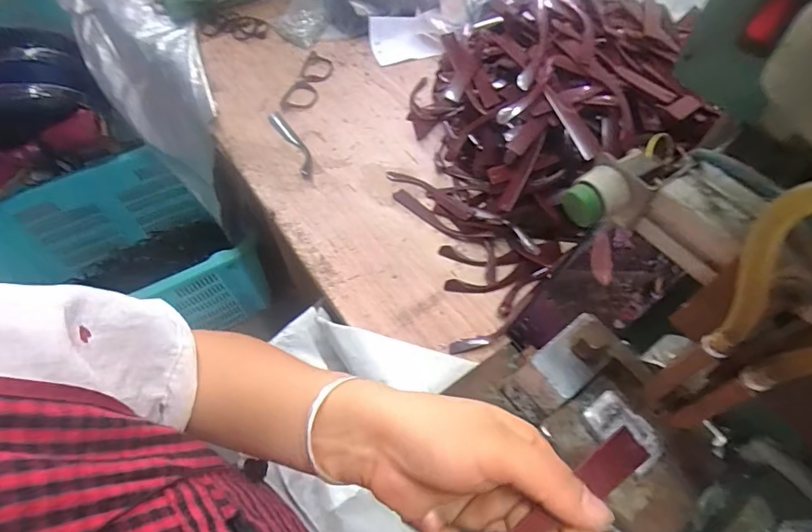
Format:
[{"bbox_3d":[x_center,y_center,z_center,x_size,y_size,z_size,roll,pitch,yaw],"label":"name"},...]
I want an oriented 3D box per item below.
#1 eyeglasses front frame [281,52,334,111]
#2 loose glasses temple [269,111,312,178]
[{"bbox_3d":[-0.154,-0.296,0.722,0.055,0.004,0.146,14,59,9],"label":"eyeglasses front frame"},{"bbox_3d":[-0.163,-0.177,0.645,0.025,0.006,0.148,-25,61,-15],"label":"loose glasses temple"}]

